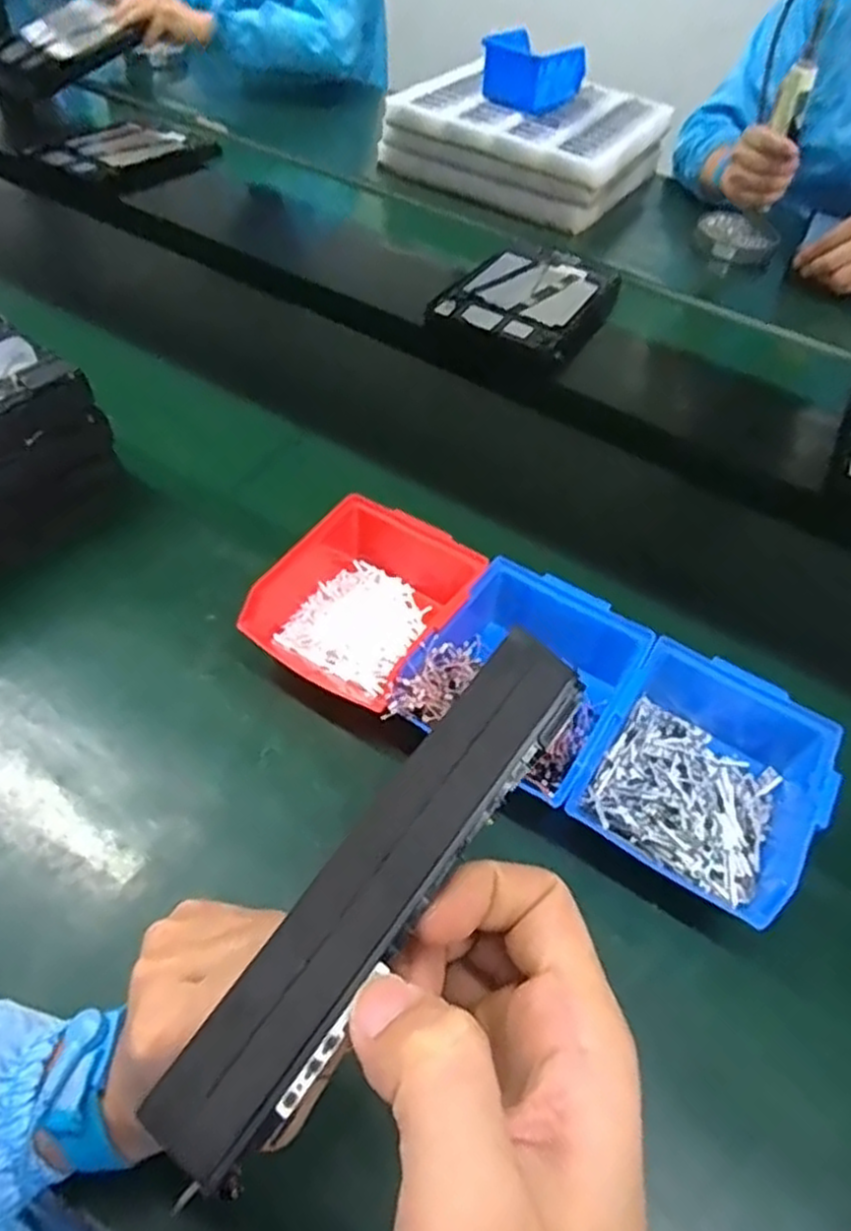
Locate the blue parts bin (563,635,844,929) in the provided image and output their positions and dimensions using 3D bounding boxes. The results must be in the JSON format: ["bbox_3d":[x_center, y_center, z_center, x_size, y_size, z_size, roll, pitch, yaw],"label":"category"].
[{"bbox_3d":[0.170,0.098,0.454,0.126,0.065,0.143,30,55,18],"label":"blue parts bin"}]

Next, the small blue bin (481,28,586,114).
[{"bbox_3d":[0.158,-0.795,1.075,0.132,0.072,0.109,18,51,8],"label":"small blue bin"}]

